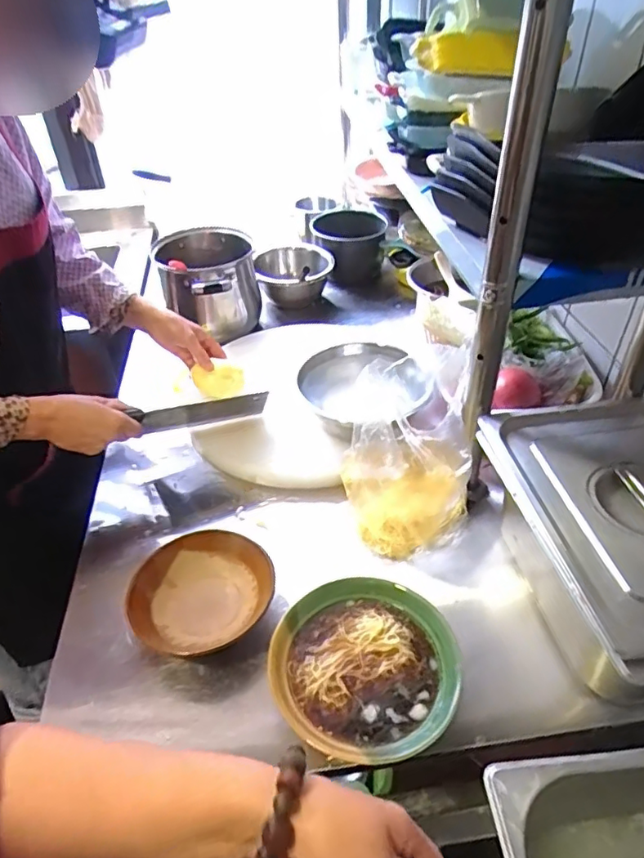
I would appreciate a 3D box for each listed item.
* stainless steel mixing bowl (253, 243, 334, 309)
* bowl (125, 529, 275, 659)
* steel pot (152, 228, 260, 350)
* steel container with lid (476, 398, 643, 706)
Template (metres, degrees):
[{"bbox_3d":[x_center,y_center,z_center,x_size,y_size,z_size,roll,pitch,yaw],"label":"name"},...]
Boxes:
[{"bbox_3d":[-0.061,-0.335,1.232,0.166,0.093,0.159,0,40,0],"label":"stainless steel mixing bowl"},{"bbox_3d":[-0.140,0.197,0.657,0.157,0.076,0.141,-17,43,-18],"label":"bowl"},{"bbox_3d":[-0.230,-0.296,1.137,0.190,0.164,0.275,-10,41,-11],"label":"steel pot"},{"bbox_3d":[0.341,0.121,0.602,0.304,0.109,0.367,-3,40,-2],"label":"steel container with lid"}]

